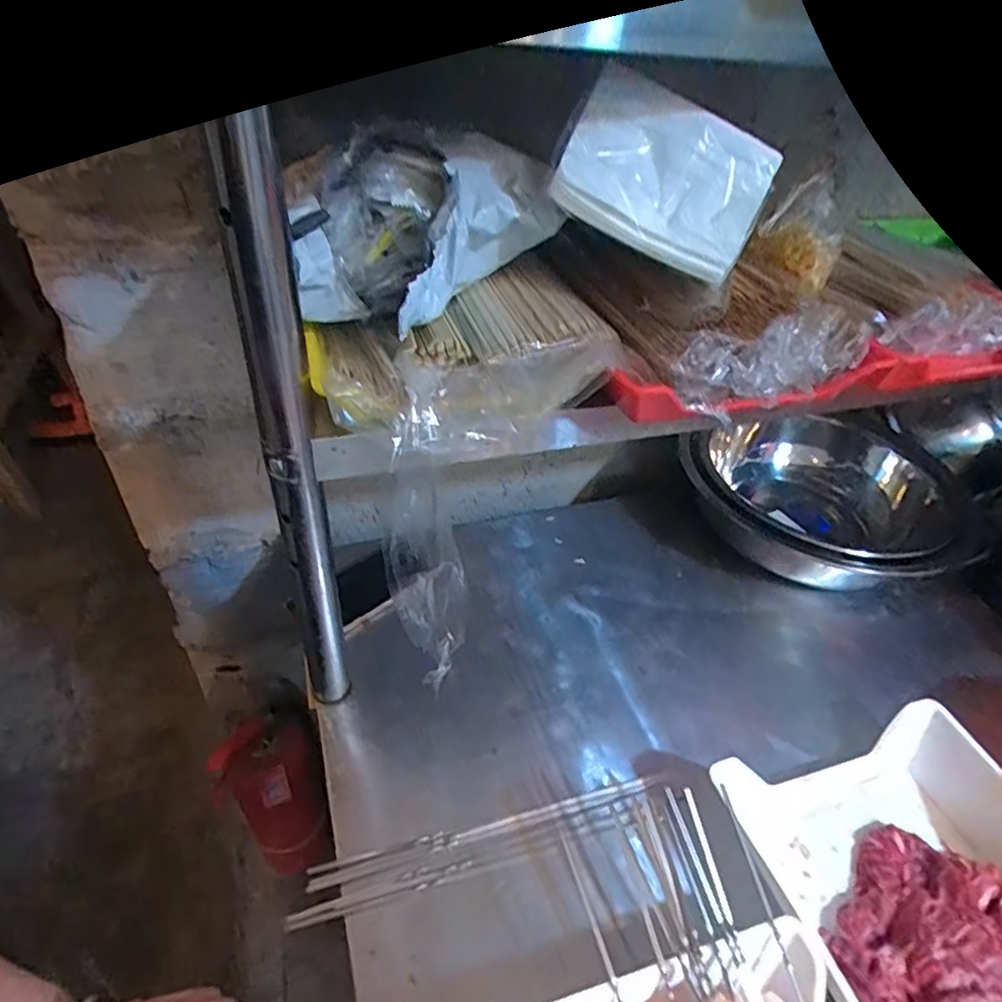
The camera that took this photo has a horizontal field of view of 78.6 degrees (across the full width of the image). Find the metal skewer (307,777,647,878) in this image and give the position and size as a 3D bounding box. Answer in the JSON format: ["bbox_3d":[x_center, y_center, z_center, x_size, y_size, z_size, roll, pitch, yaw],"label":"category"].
[{"bbox_3d":[-0.010,0.273,0.518,0.290,0.004,0.010,-7,41,-15],"label":"metal skewer"}]

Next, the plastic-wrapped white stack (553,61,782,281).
[{"bbox_3d":[0.101,-0.201,0.383,0.126,0.088,0.016,24,11,-3],"label":"plastic-wrapped white stack"}]

